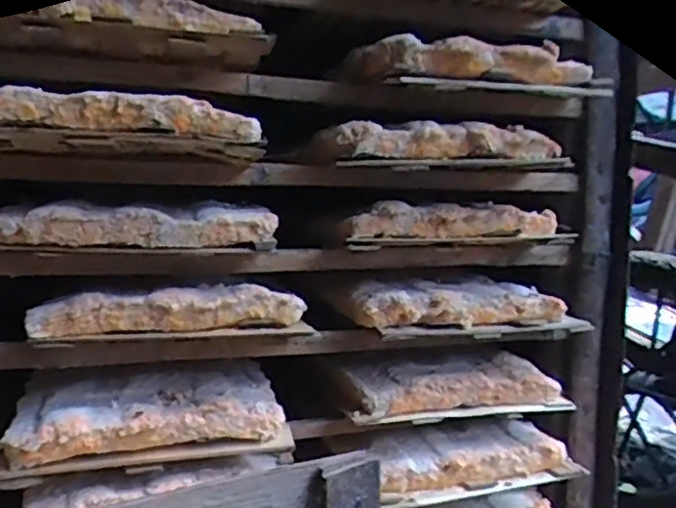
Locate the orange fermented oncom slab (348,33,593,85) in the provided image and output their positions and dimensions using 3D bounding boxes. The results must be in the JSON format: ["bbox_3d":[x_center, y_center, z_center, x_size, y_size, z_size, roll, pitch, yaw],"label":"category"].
[{"bbox_3d":[0.133,-0.177,0.579,0.230,0.038,0.070,2,6,-15],"label":"orange fermented oncom slab"}]

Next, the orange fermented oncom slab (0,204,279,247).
[{"bbox_3d":[-0.160,-0.025,0.498,0.210,0.033,0.071,2,6,-19],"label":"orange fermented oncom slab"}]

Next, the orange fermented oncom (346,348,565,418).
[{"bbox_3d":[0.114,0.130,0.636,0.224,0.037,0.090,2,6,-15],"label":"orange fermented oncom"}]

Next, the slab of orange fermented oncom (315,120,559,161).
[{"bbox_3d":[0.095,-0.104,0.580,0.232,0.037,0.066,2,6,-20],"label":"slab of orange fermented oncom"}]

